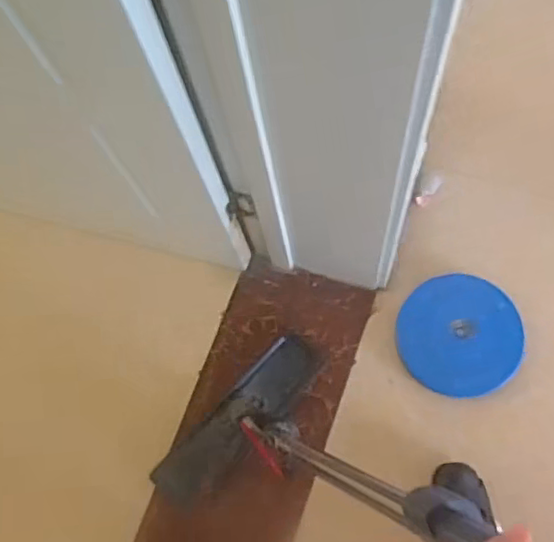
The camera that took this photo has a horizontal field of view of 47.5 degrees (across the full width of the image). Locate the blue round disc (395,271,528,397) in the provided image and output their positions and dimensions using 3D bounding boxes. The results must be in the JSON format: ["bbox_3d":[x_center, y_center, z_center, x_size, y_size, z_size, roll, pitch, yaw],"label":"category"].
[{"bbox_3d":[0.369,0.129,1.271,0.238,0.012,0.237,-1,81,7],"label":"blue round disc"}]

